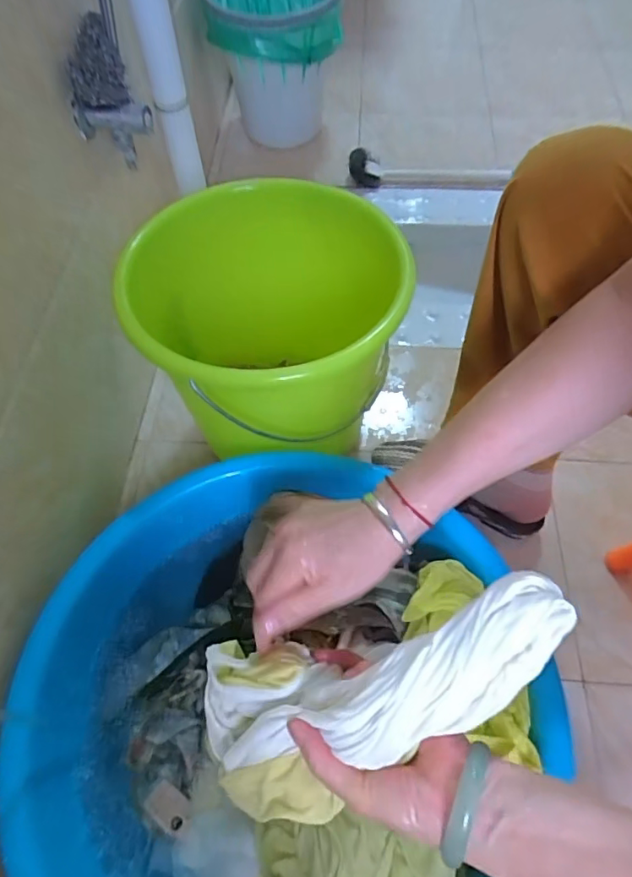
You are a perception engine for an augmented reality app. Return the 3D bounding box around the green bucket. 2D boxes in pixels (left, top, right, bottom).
[{"bbox_3d":[-0.061,-0.110,0.667,0.268,0.288,0.273,-1,61,2],"label":"green bucket"}]

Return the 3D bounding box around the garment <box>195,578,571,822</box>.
[{"bbox_3d":[0.031,0.163,0.351,0.268,0.042,0.109,-28,60,20],"label":"garment"}]

